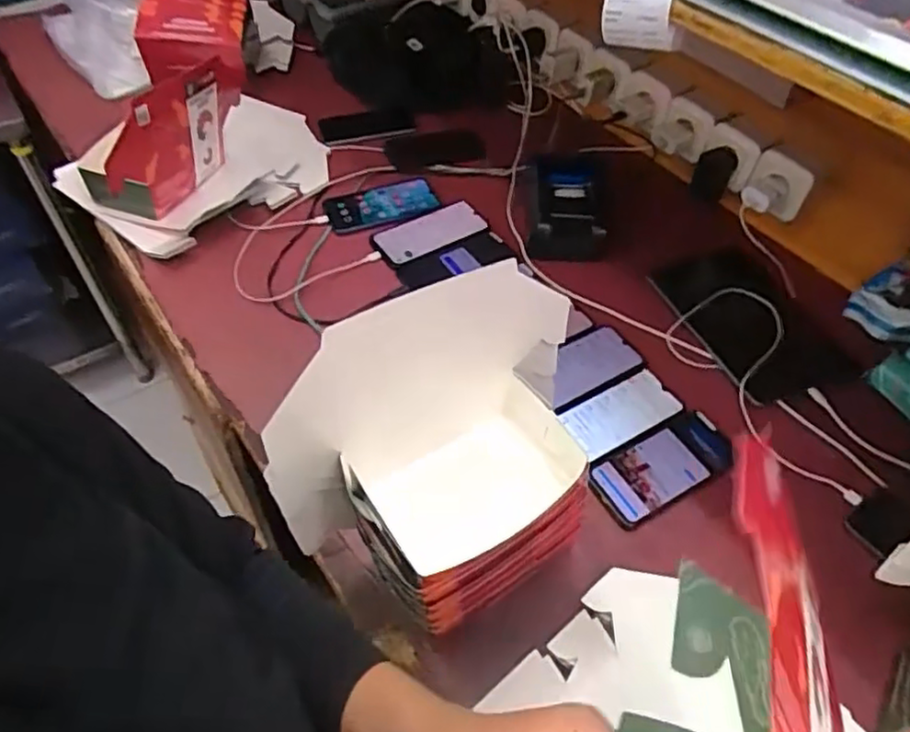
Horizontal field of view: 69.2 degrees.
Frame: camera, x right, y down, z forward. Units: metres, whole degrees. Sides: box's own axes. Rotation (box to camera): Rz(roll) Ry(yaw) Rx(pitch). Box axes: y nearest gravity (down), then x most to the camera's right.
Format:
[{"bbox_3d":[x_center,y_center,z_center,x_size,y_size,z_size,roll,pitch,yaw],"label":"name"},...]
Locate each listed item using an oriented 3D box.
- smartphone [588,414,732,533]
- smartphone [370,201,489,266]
[{"bbox_3d":[0.234,0.109,0.732,0.170,0.006,0.084,-23,56,-20],"label":"smartphone"},{"bbox_3d":[-0.039,-0.194,0.970,0.157,0.013,0.077,-27,63,-14],"label":"smartphone"}]

